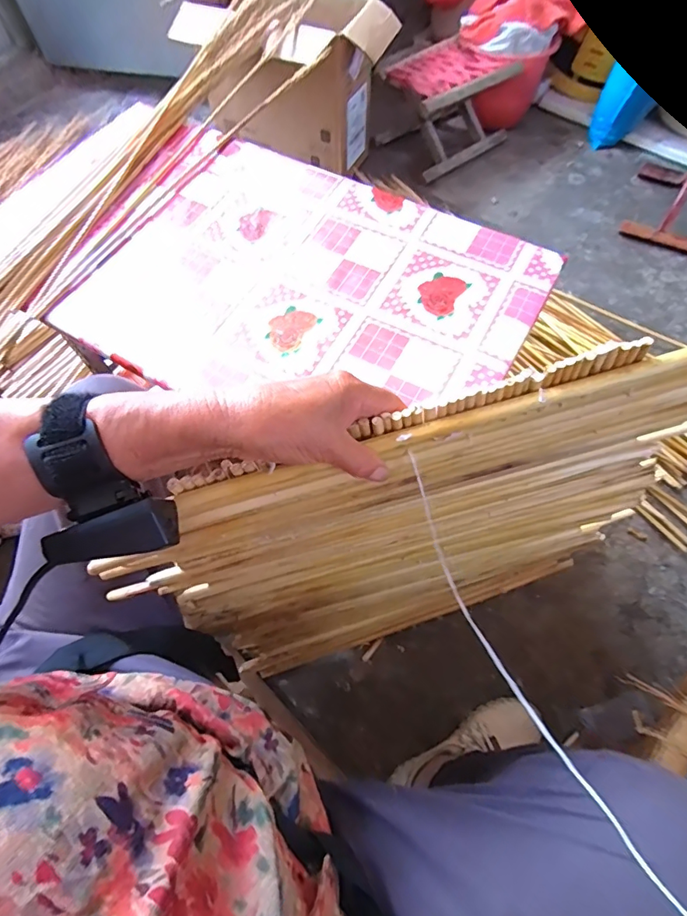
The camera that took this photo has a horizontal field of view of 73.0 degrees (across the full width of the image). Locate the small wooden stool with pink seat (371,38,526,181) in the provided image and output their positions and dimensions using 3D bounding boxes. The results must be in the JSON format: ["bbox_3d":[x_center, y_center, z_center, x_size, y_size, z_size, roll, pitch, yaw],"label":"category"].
[{"bbox_3d":[0.236,-0.823,1.086,0.251,0.170,0.211,-35,71,-17],"label":"small wooden stool with pink seat"}]

